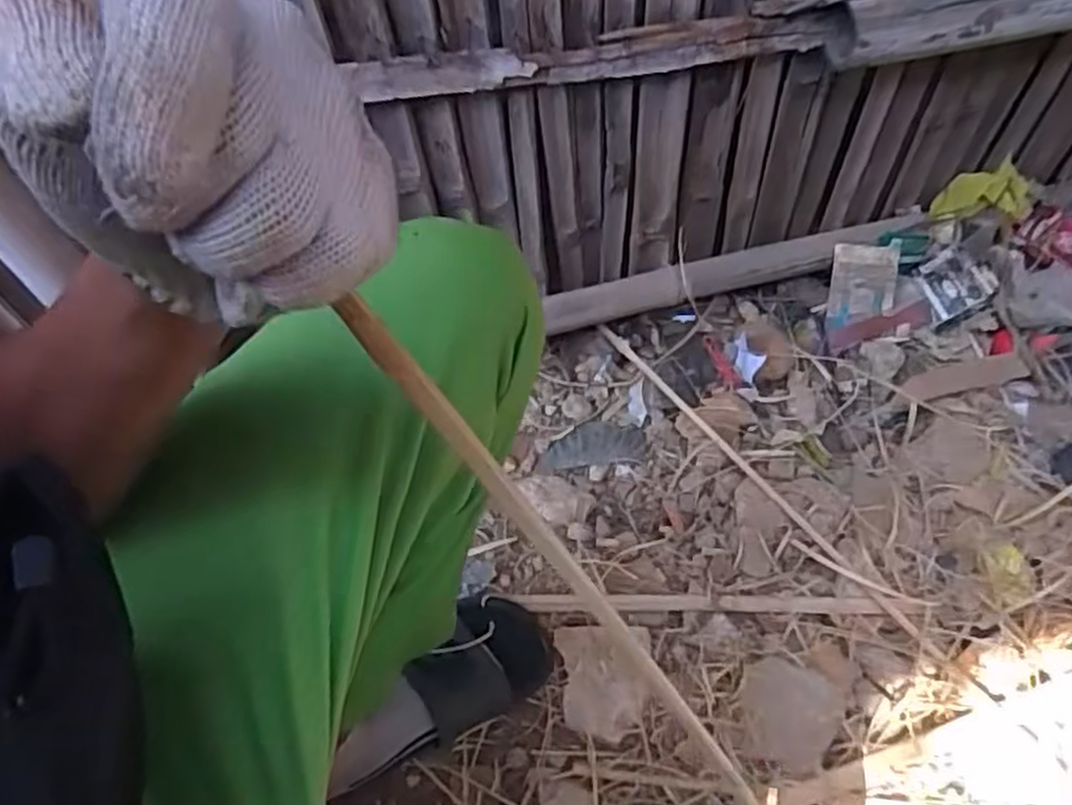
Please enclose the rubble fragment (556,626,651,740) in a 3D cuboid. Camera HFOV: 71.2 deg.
[{"bbox_3d":[0.065,0.269,0.730,0.090,0.013,0.101,0,60,2],"label":"rubble fragment"}]

